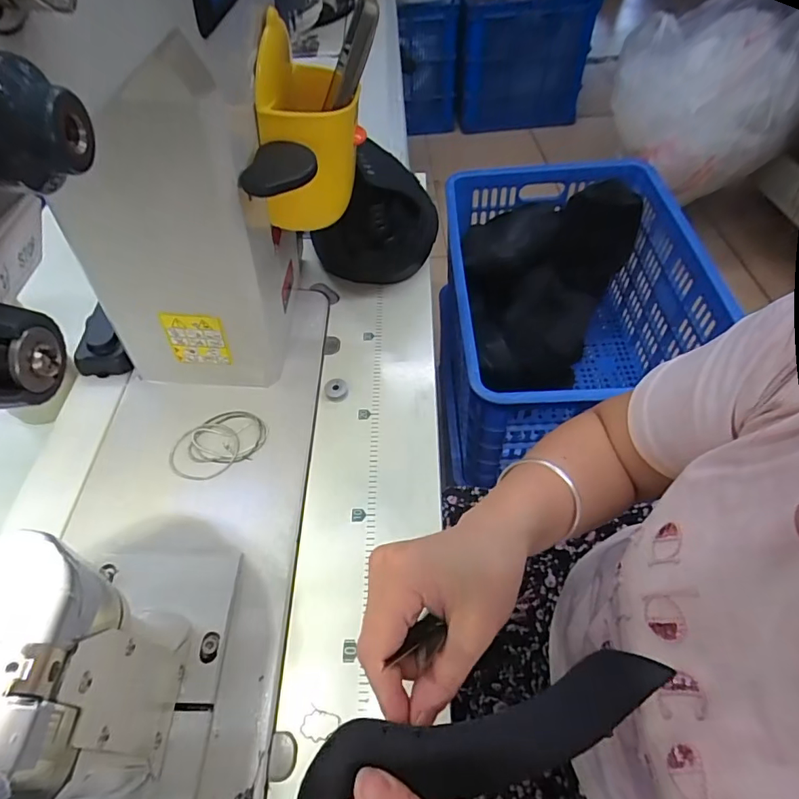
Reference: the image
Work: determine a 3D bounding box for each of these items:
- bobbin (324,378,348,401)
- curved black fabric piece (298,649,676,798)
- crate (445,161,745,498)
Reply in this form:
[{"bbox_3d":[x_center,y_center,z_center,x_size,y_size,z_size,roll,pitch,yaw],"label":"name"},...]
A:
[{"bbox_3d":[-0.061,-0.010,0.470,0.021,0.009,0.024,-9,55,-10],"label":"bobbin"},{"bbox_3d":[0.040,0.152,0.217,0.159,0.054,0.018,-12,13,-3],"label":"curved black fabric piece"},{"bbox_3d":[0.301,-0.150,0.934,0.402,0.358,0.563,-2,54,2],"label":"crate"}]

